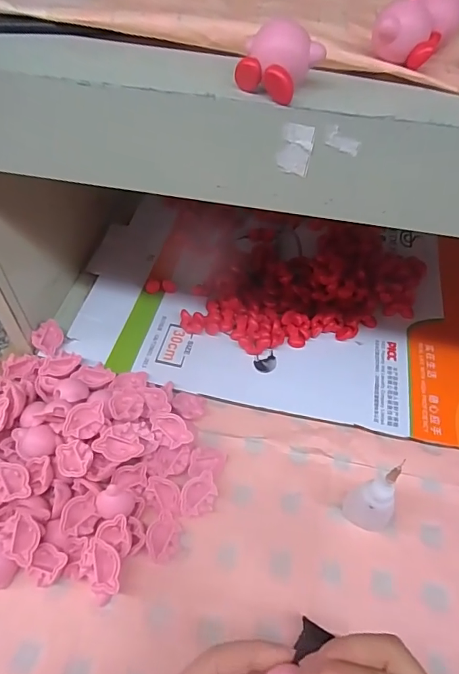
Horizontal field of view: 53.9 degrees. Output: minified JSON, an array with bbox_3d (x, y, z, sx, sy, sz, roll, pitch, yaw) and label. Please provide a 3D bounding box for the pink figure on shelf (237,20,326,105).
[{"bbox_3d":[0.023,-0.131,0.212,0.028,0.027,0.029,-39,63,-24],"label":"pink figure on shelf"}]

